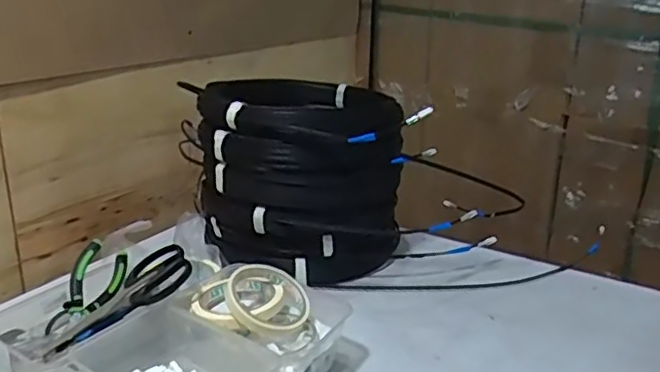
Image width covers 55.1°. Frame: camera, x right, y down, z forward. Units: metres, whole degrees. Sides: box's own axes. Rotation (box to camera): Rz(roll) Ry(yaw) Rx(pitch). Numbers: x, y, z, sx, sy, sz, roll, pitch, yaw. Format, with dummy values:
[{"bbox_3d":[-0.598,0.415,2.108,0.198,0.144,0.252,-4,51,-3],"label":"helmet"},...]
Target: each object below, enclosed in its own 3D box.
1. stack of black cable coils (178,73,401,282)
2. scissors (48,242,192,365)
[{"bbox_3d":[-0.032,-0.016,0.909,0.256,0.237,0.269,6,19,13],"label":"stack of black cable coils"},{"bbox_3d":[-0.225,0.127,0.673,0.171,0.023,0.064,-36,28,-6],"label":"scissors"}]

